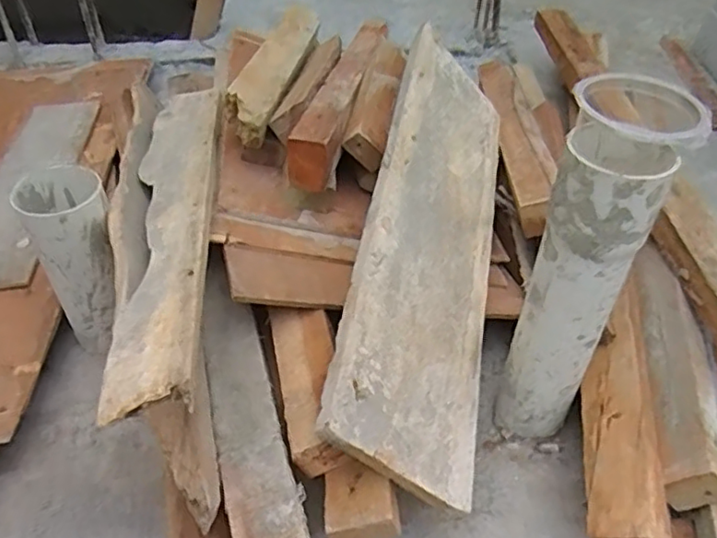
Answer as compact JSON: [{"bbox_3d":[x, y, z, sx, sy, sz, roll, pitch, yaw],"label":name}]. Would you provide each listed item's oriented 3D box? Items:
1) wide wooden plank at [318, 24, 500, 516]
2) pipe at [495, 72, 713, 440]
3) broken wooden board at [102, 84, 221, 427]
[{"bbox_3d":[0.094,-0.058,0.714,0.191,0.017,0.626,38,46,-24],"label":"wide wooden plank"},{"bbox_3d":[0.200,0.021,0.572,0.082,0.390,0.089,8,45,8],"label":"pipe"},{"bbox_3d":[-0.202,-0.075,0.680,0.089,0.019,0.594,-12,38,-3],"label":"broken wooden board"}]

